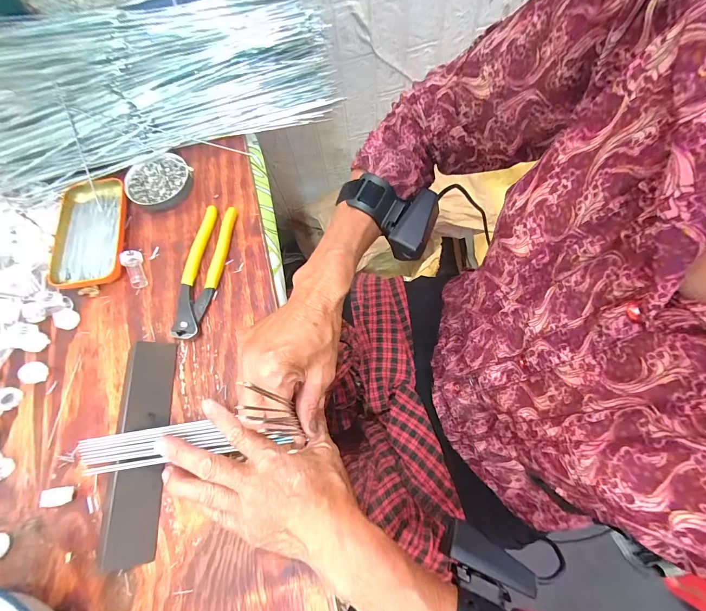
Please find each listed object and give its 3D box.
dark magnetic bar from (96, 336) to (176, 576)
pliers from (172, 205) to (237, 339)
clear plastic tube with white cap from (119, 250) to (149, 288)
[{"bbox_3d":[-0.202,0.131,0.316,0.040,0.027,0.194,-2,70,0],"label":"dark magnetic bar"},{"bbox_3d":[-0.172,-0.043,0.384,0.040,0.016,0.163,8,70,4],"label":"pliers"},{"bbox_3d":[-0.254,-0.041,0.384,0.023,0.021,0.040,-19,71,-6],"label":"clear plastic tube with white cap"}]

